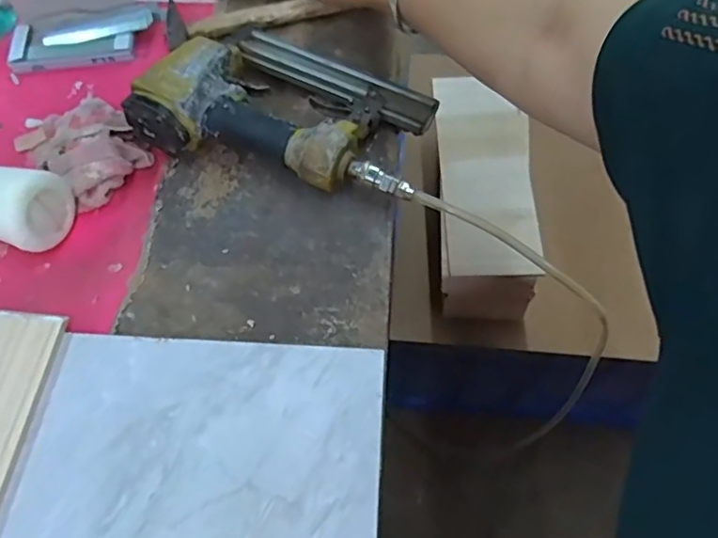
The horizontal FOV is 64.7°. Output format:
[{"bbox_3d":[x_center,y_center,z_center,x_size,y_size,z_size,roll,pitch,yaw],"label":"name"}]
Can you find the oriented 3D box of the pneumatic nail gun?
[{"bbox_3d":[-0.059,-0.150,0.504,0.252,0.056,0.152,17,65,9],"label":"pneumatic nail gun"}]

